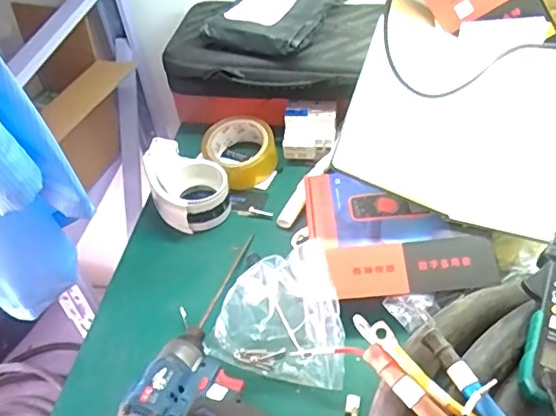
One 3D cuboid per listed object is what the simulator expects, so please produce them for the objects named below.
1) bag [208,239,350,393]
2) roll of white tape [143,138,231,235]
[{"bbox_3d":[0.005,0.108,0.602,0.144,0.084,0.114,9,47,16],"label":"bag"},{"bbox_3d":[-0.126,-0.034,0.771,0.093,0.059,0.139,-24,47,-16],"label":"roll of white tape"}]

